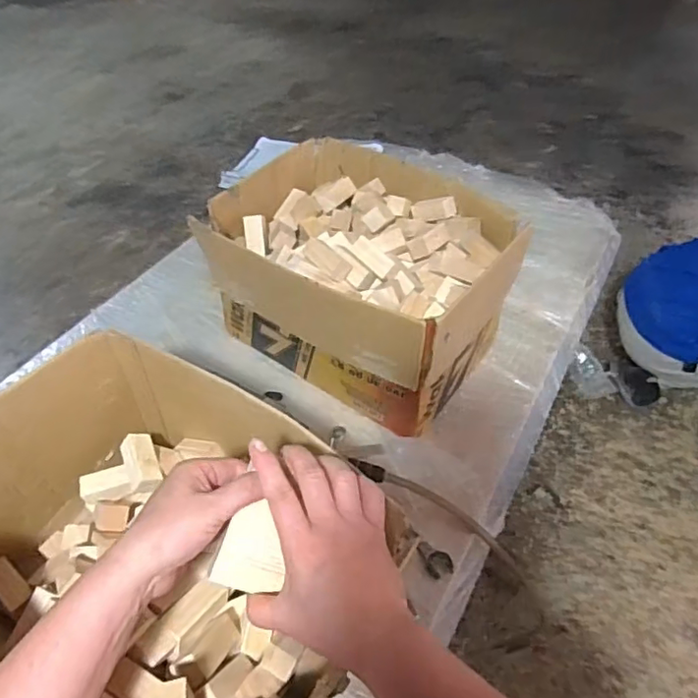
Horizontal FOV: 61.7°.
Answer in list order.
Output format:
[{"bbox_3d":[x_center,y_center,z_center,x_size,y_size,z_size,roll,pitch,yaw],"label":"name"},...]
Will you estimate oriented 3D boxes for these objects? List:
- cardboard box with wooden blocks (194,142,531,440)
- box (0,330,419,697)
[{"bbox_3d":[0.015,-0.095,0.825,0.363,0.216,0.294,28,51,24],"label":"cardboard box with wooden blocks"},{"bbox_3d":[-0.169,0.189,0.525,0.377,0.196,0.265,24,50,21],"label":"box"}]

